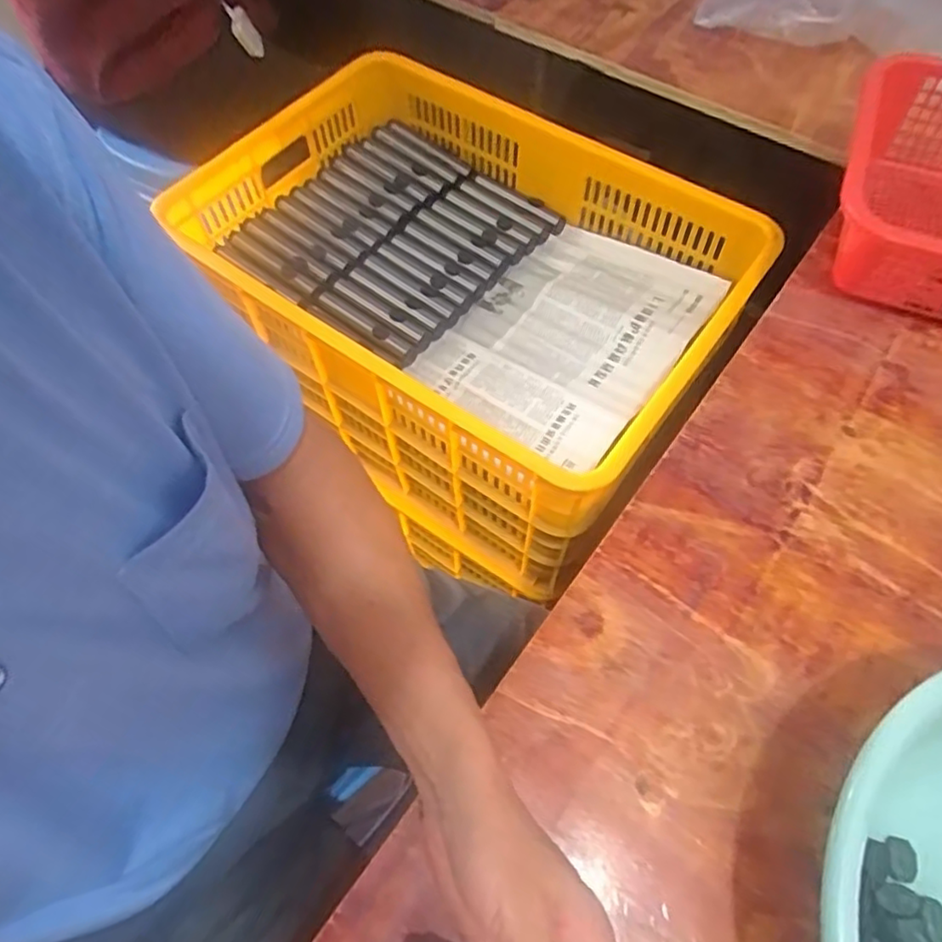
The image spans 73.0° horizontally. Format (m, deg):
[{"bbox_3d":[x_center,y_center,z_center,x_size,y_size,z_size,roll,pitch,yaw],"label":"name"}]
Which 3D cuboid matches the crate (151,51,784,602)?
[{"bbox_3d":[-0.013,-0.210,0.816,0.581,0.289,0.429,33,67,18],"label":"crate"}]

